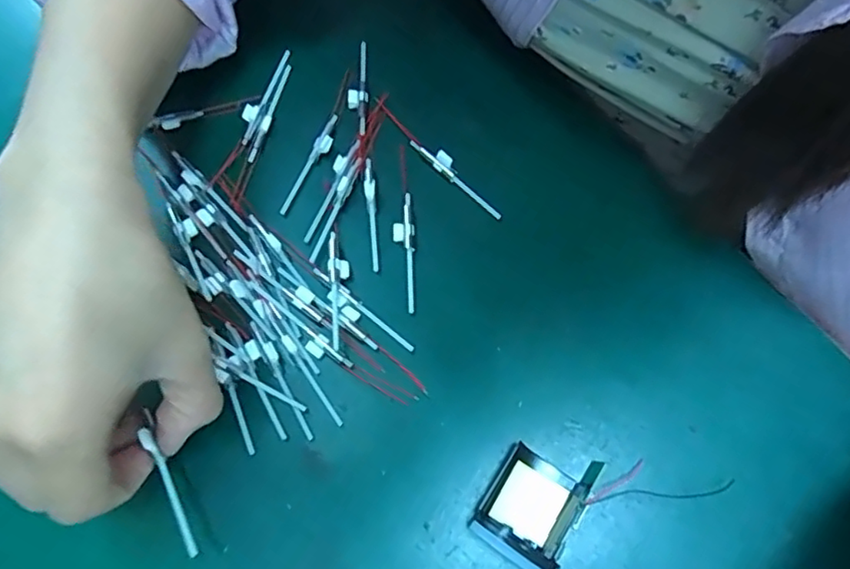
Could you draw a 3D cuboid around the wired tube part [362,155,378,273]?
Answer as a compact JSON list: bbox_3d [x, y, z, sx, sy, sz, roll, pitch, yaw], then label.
[{"bbox_3d":[-0.026,-0.036,0.295,0.006,0.005,0.059,-6,70,-1],"label":"wired tube part"}]

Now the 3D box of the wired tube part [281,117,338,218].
[{"bbox_3d":[-0.057,-0.061,0.305,0.008,0.004,0.058,23,72,10],"label":"wired tube part"}]

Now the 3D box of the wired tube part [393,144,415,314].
[{"bbox_3d":[-0.010,-0.030,0.294,0.010,0.004,0.088,0,70,2],"label":"wired tube part"}]

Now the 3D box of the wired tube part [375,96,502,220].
[{"bbox_3d":[0.005,-0.065,0.305,0.008,0.005,0.090,-40,74,-12],"label":"wired tube part"}]

